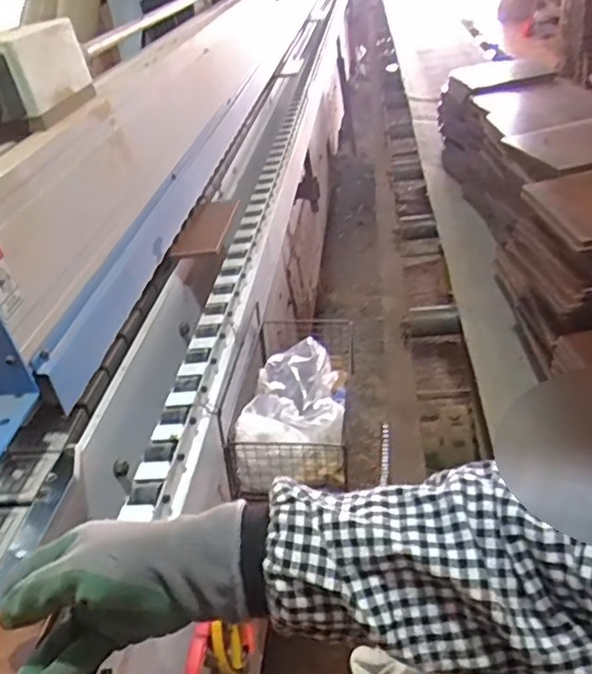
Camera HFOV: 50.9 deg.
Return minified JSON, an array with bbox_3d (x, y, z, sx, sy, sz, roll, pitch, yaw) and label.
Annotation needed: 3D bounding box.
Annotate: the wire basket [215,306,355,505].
[{"bbox_3d":[-0.004,0.067,0.806,0.136,0.091,0.288,-3,35,7],"label":"wire basket"}]

